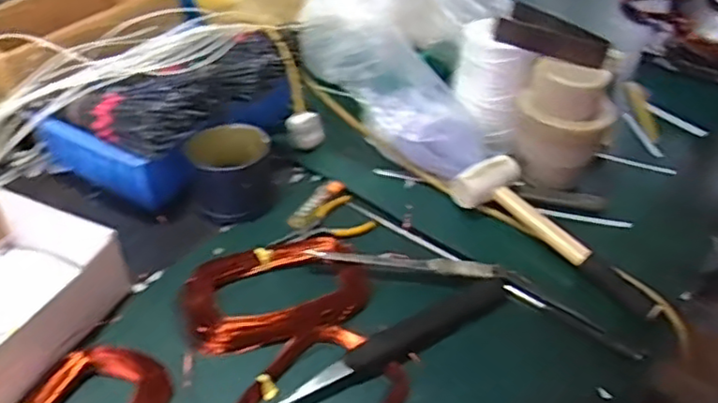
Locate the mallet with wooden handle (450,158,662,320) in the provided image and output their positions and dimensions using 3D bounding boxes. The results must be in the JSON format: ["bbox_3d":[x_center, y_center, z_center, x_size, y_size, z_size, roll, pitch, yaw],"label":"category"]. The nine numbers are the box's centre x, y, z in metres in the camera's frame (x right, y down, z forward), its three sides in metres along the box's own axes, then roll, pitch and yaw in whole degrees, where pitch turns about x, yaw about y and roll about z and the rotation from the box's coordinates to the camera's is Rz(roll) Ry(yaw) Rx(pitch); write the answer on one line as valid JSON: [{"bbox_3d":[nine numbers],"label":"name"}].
[{"bbox_3d":[0.229,0.031,0.738,0.066,0.054,0.259,-27,49,-32],"label":"mallet with wooden handle"}]

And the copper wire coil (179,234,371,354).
[{"bbox_3d":[-0.086,0.088,0.671,0.187,0.020,0.123,-13,42,-19],"label":"copper wire coil"}]

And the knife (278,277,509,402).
[{"bbox_3d":[0.045,0.136,0.639,0.259,0.017,0.034,-22,46,-27],"label":"knife"}]

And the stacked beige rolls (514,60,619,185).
[{"bbox_3d":[0.248,-0.096,0.801,0.109,0.142,0.084,17,41,16],"label":"stacked beige rolls"}]

